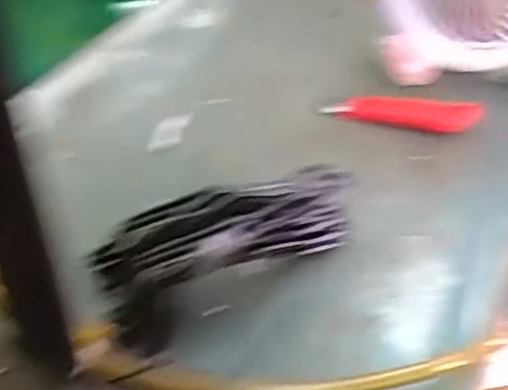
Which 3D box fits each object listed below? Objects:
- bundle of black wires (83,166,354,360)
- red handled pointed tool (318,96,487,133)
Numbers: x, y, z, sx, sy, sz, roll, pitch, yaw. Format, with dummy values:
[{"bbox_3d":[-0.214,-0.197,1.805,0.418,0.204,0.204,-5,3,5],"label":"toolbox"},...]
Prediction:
[{"bbox_3d":[-0.021,0.035,0.534,0.205,0.063,0.092,-19,42,-20],"label":"bundle of black wires"},{"bbox_3d":[0.151,-0.086,0.686,0.158,0.027,0.028,9,40,13],"label":"red handled pointed tool"}]

